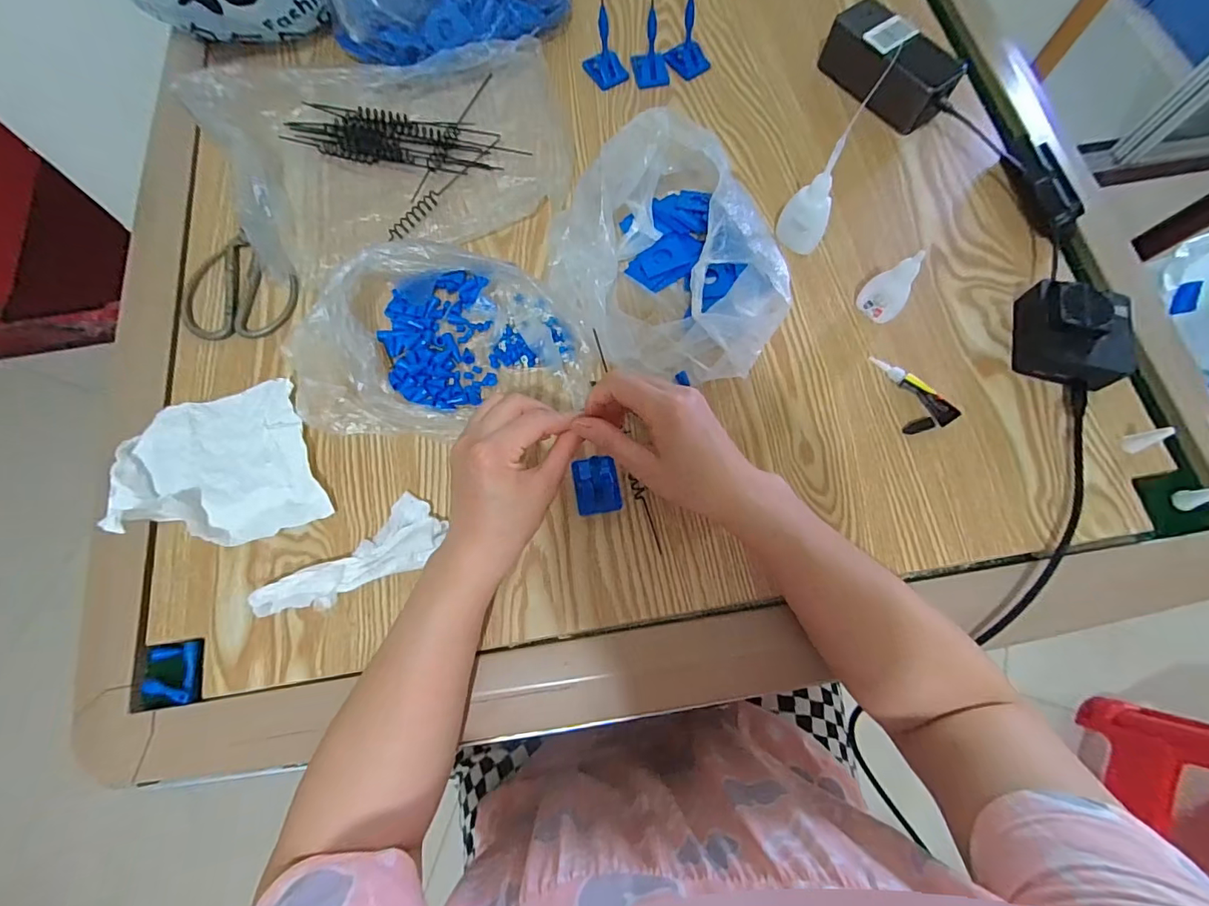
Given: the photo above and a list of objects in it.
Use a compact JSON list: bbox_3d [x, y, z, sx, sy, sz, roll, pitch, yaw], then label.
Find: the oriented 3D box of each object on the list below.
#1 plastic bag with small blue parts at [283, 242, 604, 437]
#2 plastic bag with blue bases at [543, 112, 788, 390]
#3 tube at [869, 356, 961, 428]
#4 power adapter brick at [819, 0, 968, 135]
[{"bbox_3d":[-0.125,-0.102,0.407,0.220,0.071,0.154,-10,72,-4],"label":"plastic bag with small blue parts"},{"bbox_3d":[0.054,-0.157,0.417,0.175,0.094,0.199,-30,75,-10],"label":"plastic bag with blue bases"},{"bbox_3d":[0.255,-0.056,0.422,0.016,0.018,0.078,-35,76,-11],"label":"tube"},{"bbox_3d":[0.281,-0.384,0.509,0.065,0.050,0.131,-41,77,-12],"label":"power adapter brick"}]

